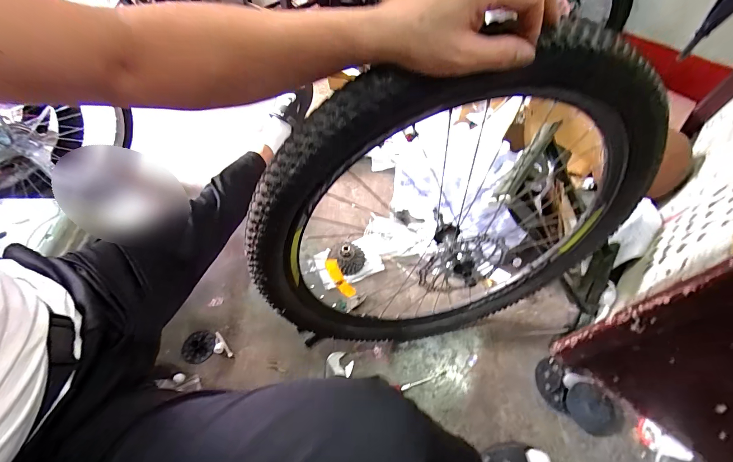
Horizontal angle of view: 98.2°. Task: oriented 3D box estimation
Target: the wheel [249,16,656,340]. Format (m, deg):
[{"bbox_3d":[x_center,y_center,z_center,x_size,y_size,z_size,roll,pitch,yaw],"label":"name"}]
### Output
[{"bbox_3d":[0.137,0.025,0.529,0.611,0.597,0.091,-8,56,-6],"label":"wheel"}]

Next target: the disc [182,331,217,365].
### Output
[{"bbox_3d":[-0.400,0.276,0.755,0.075,0.004,0.074,0,56,-1],"label":"disc"}]

